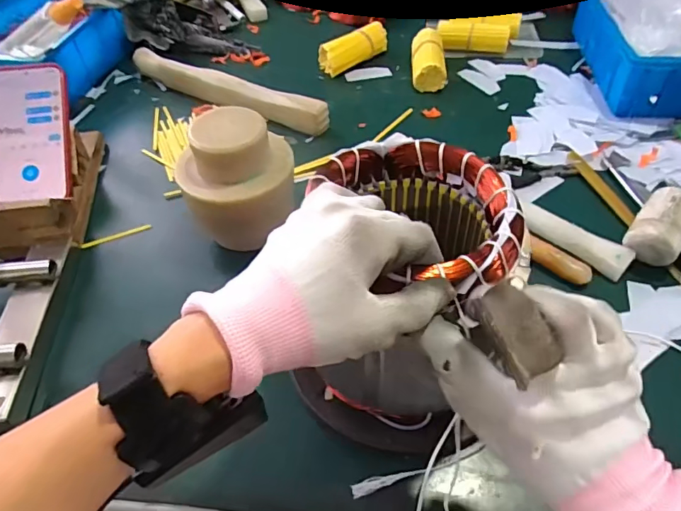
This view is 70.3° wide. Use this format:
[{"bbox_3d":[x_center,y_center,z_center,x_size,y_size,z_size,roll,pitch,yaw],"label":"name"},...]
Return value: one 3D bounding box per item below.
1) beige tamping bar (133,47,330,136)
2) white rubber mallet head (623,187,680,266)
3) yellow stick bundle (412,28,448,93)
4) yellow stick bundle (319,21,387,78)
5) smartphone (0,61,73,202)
[{"bbox_3d":[-0.170,-0.234,0.687,0.338,0.045,0.044,24,56,22],"label":"beige tamping bar"},{"bbox_3d":[0.309,-0.024,0.467,0.047,0.056,0.068,33,59,28],"label":"white rubber mallet head"},{"bbox_3d":[0.132,-0.293,0.723,0.048,0.041,0.127,2,50,6],"label":"yellow stick bundle"},{"bbox_3d":[0.024,-0.319,0.752,0.121,0.041,0.048,-31,54,-20],"label":"yellow stick bundle"},{"bbox_3d":[-0.346,-0.141,0.539,0.080,0.017,0.165,-9,80,-4],"label":"smartphone"}]

